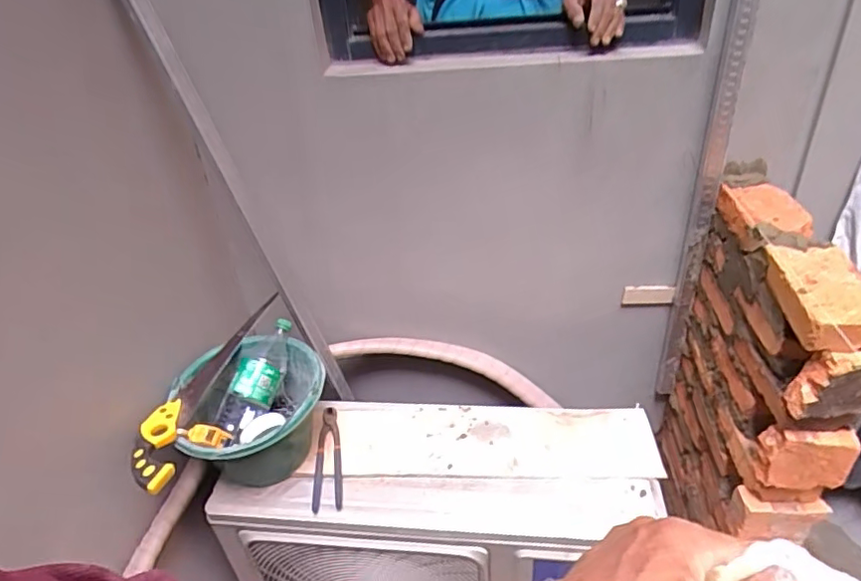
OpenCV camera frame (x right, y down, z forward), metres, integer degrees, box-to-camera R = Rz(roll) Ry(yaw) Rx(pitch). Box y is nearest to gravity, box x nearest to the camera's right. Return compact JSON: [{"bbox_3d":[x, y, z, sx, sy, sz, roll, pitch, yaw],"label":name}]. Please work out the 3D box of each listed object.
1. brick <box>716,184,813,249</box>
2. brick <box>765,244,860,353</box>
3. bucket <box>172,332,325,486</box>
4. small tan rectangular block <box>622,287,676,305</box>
[{"bbox_3d":[0.562,-0.123,0.930,0.102,0.040,0.178,0,34,7],"label":"brick"},{"bbox_3d":[0.535,0.005,0.759,0.101,0.046,0.181,2,34,10],"label":"brick"},{"bbox_3d":[-0.313,0.243,1.026,0.245,0.211,0.252,-3,34,2],"label":"bucket"},{"bbox_3d":[0.477,0.012,1.217,0.107,0.048,0.012,1,34,8],"label":"small tan rectangular block"}]

